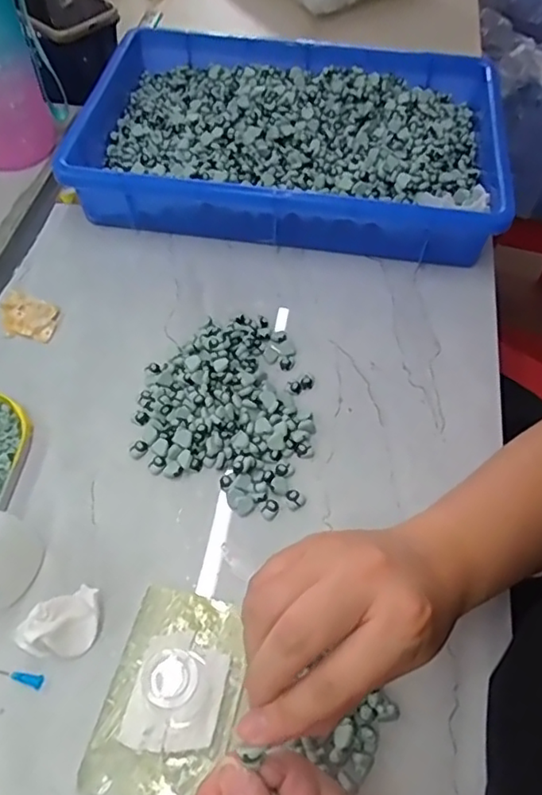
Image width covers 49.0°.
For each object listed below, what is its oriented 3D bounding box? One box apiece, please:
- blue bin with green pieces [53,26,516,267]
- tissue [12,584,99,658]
[{"bbox_3d":[0.016,-0.238,0.552,0.364,0.067,0.236,8,56,4],"label":"blue bin with green pieces"},{"bbox_3d":[-0.118,0.129,0.333,0.048,0.017,0.032,-25,61,-17],"label":"tissue"}]

